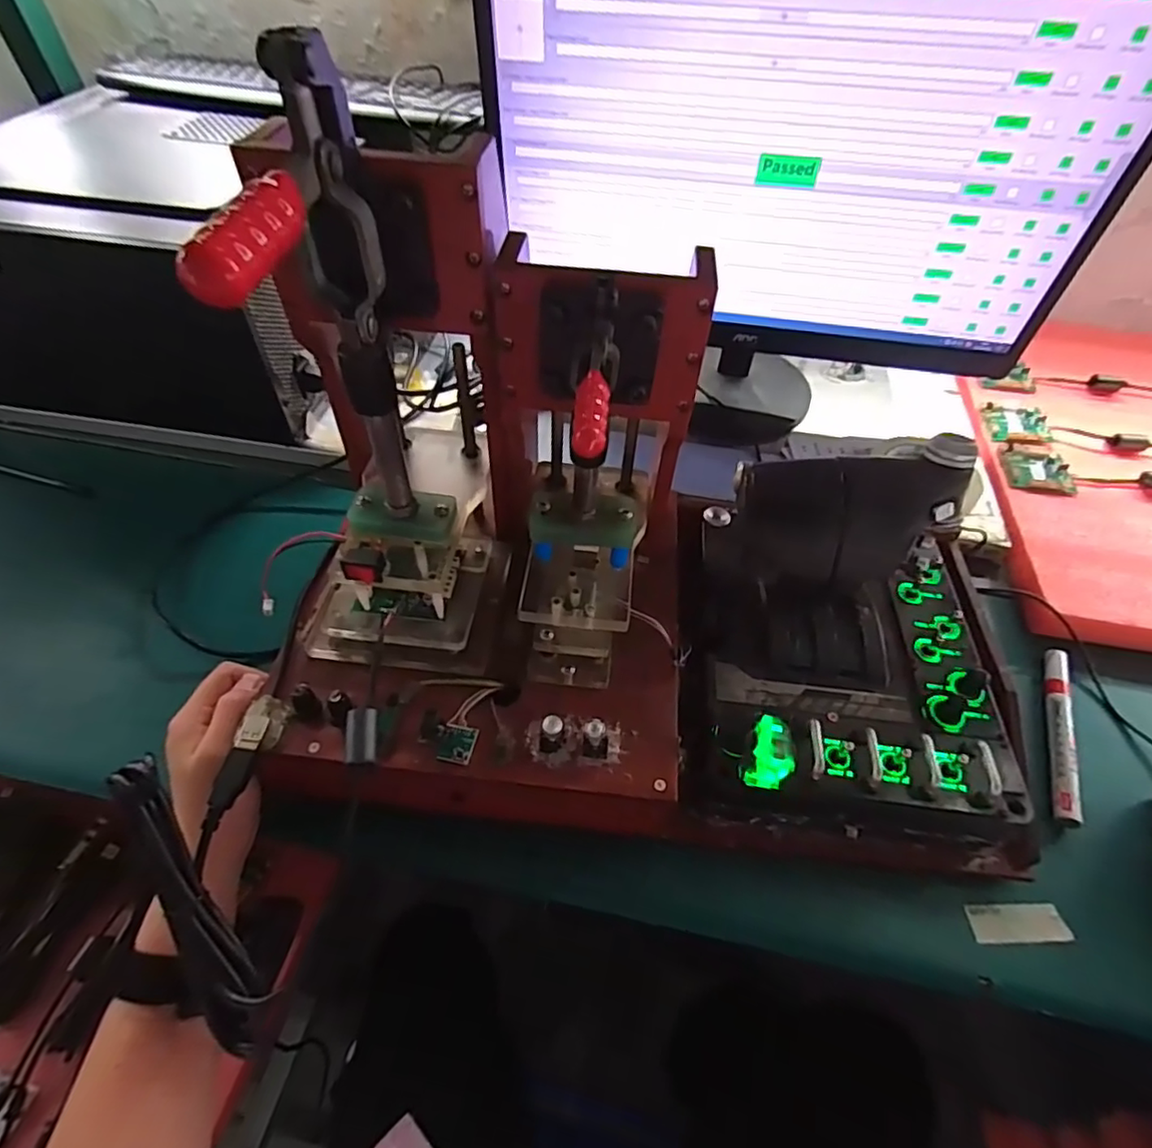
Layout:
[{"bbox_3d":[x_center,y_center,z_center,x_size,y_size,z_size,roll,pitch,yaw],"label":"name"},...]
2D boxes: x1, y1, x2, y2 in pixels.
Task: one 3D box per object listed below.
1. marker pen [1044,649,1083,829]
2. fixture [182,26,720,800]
[{"bbox_3d":[0.356,0.114,0.439,0.017,0.010,0.144,19,53,13],"label":"marker pen"},{"bbox_3d":[-0.049,-0.040,0.307,0.252,0.275,0.213,3,51,0],"label":"fixture"}]

